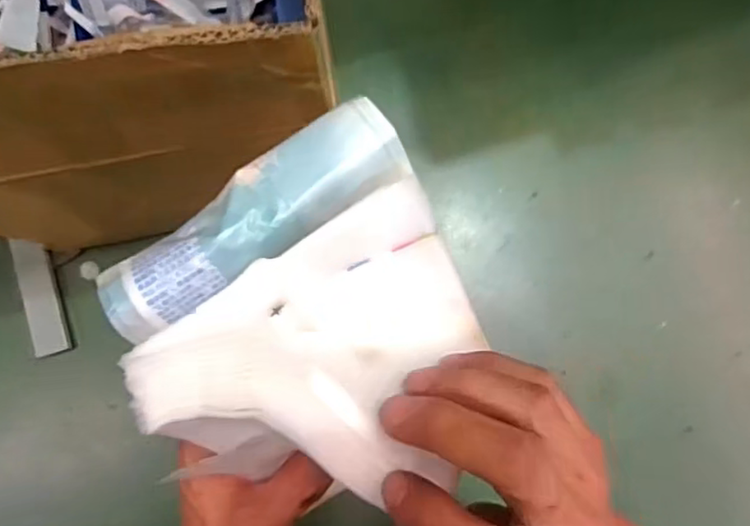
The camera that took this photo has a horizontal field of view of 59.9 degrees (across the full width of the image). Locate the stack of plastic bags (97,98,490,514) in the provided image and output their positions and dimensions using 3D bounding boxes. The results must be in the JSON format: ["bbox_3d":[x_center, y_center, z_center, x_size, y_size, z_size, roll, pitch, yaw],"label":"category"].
[{"bbox_3d":[-0.029,0.027,0.275,0.136,0.064,0.140,-27,84,-2],"label":"stack of plastic bags"}]

